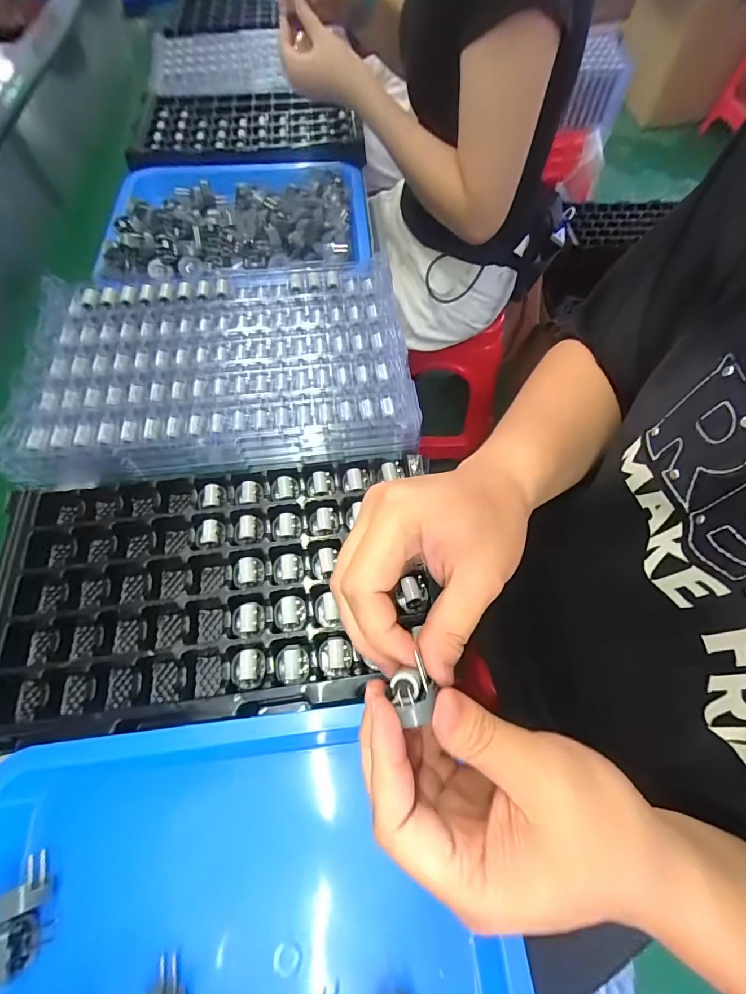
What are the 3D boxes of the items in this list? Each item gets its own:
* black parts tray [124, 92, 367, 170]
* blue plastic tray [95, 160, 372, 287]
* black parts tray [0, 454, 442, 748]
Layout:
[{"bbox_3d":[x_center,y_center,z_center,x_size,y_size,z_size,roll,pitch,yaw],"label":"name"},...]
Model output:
[{"bbox_3d":[-0.199,-0.594,0.665,0.350,0.029,0.240,-4,64,0],"label":"black parts tray"},{"bbox_3d":[-0.171,-0.361,0.539,0.321,0.062,0.275,-6,64,-1],"label":"blue plastic tray"},{"bbox_3d":[-0.123,0.069,0.346,0.351,0.036,0.199,-7,64,-2],"label":"black parts tray"}]

